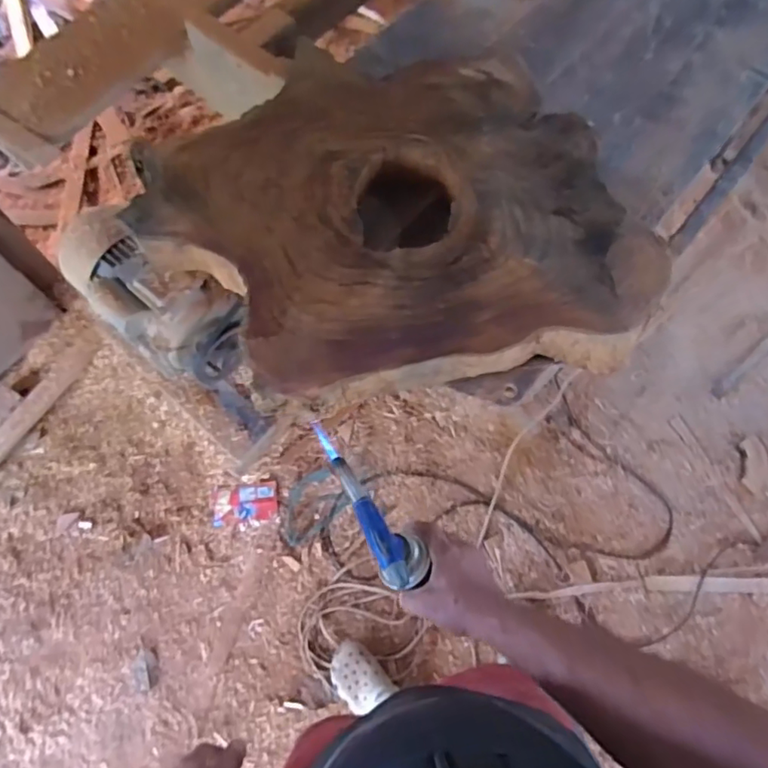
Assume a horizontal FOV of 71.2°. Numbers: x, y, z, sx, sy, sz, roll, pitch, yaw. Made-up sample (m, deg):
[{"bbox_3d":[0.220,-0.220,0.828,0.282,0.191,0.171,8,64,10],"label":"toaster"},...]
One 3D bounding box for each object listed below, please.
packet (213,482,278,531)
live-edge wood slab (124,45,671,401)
[{"bbox_3d":[-0.373,0.330,1.446,0.173,0.014,0.114,-6,69,-5],"label":"packet"},{"bbox_3d":[0.006,-0.252,0.784,0.713,0.078,0.533,-8,71,-6],"label":"live-edge wood slab"}]

